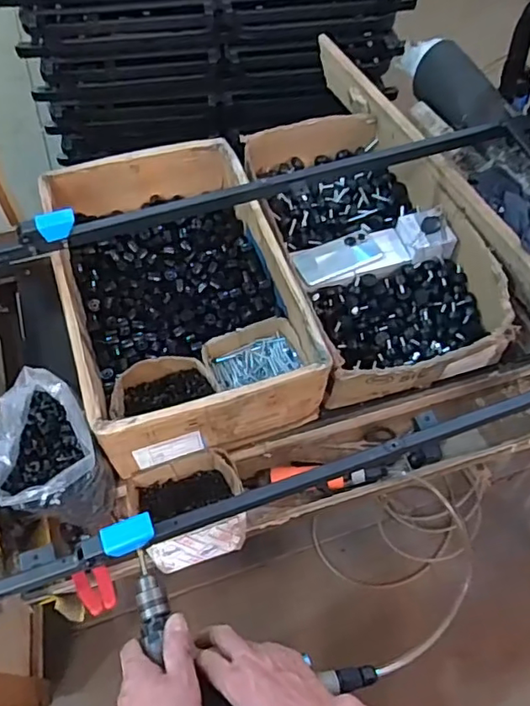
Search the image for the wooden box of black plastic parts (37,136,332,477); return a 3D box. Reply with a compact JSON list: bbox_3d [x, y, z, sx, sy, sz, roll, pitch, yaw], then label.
[{"bbox_3d":[-0.149,-0.109,0.950,0.341,0.146,0.532,-17,61,-11],"label":"wooden box of black plastic parts"}]

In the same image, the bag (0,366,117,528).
[{"bbox_3d":[-0.310,0.153,0.829,0.138,0.174,0.192,-22,62,-13],"label":"bag"}]

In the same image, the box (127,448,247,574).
[{"bbox_3d":[-0.113,0.233,0.842,0.166,0.079,0.152,-15,60,-10],"label":"box"}]

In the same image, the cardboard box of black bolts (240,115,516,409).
[{"bbox_3d":[0.187,-0.205,1.047,0.340,0.132,0.598,-13,60,-9],"label":"cardboard box of black bolts"}]

